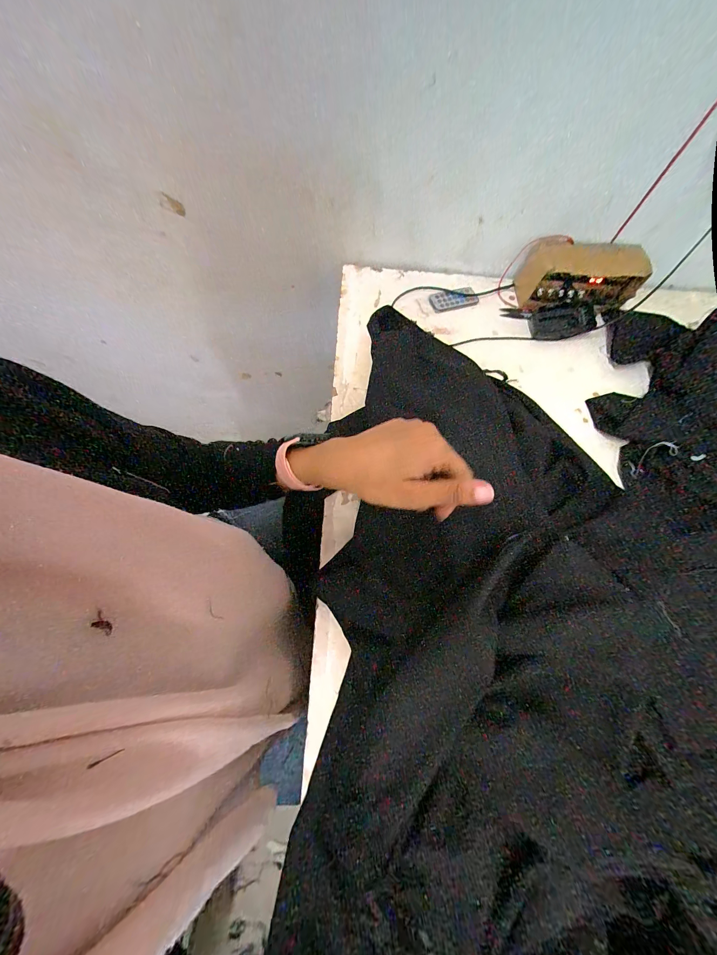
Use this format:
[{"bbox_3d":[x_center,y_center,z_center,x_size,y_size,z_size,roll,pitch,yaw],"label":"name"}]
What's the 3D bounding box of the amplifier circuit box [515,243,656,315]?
[{"bbox_3d":[0.367,-0.329,0.506,0.178,0.072,0.077,4,67,-1],"label":"amplifier circuit box"}]

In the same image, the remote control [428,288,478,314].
[{"bbox_3d":[0.164,-0.307,0.525,0.084,0.005,0.040,-15,69,-9],"label":"remote control"}]

